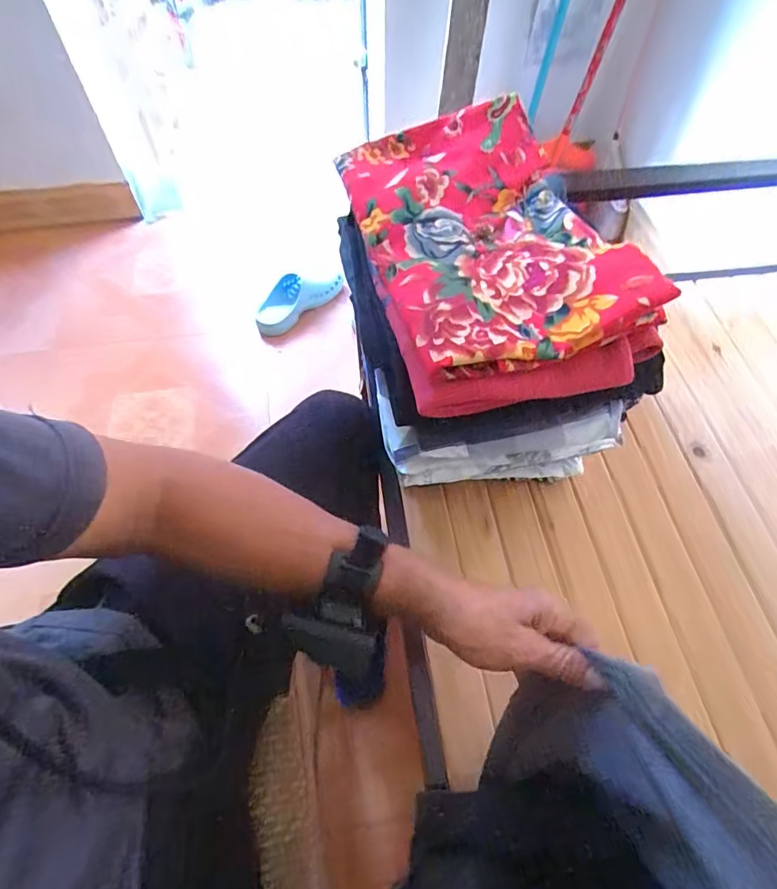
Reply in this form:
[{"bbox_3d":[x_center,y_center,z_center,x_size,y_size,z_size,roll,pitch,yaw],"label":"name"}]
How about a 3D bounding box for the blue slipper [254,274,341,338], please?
[{"bbox_3d":[-0.234,-0.369,1.221,0.092,0.065,0.243,39,66,20],"label":"blue slipper"}]

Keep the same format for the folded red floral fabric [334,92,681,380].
[{"bbox_3d":[0.083,-0.205,0.438,0.203,0.046,0.321,-14,60,-9],"label":"folded red floral fabric"}]

